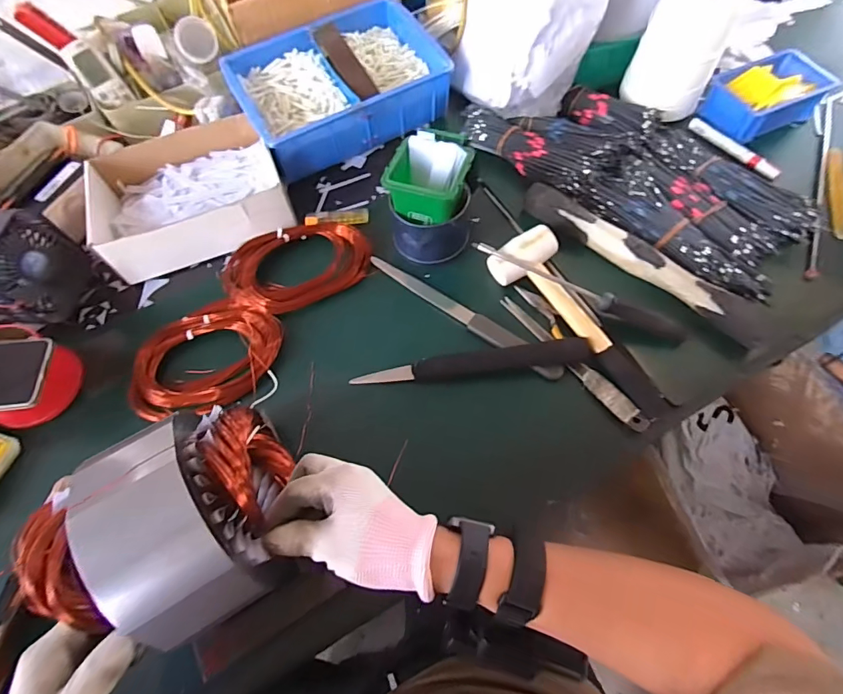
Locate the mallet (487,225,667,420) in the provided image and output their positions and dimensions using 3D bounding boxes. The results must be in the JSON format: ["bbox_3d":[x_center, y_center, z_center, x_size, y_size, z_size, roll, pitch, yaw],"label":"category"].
[{"bbox_3d":[0.170,-0.024,0.520,0.083,0.051,0.259,-25,65,-9],"label":"mallet"}]

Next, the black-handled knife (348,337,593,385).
[{"bbox_3d":[0.057,0.018,0.518,0.262,0.024,0.029,-6,64,0],"label":"black-handled knife"}]

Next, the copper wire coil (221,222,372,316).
[{"bbox_3d":[-0.163,-0.109,0.589,0.191,0.033,0.127,-14,63,-4],"label":"copper wire coil"}]

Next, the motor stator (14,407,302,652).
[{"bbox_3d":[-0.175,0.139,0.333,0.153,0.127,0.126,-28,66,-10],"label":"motor stator"}]

